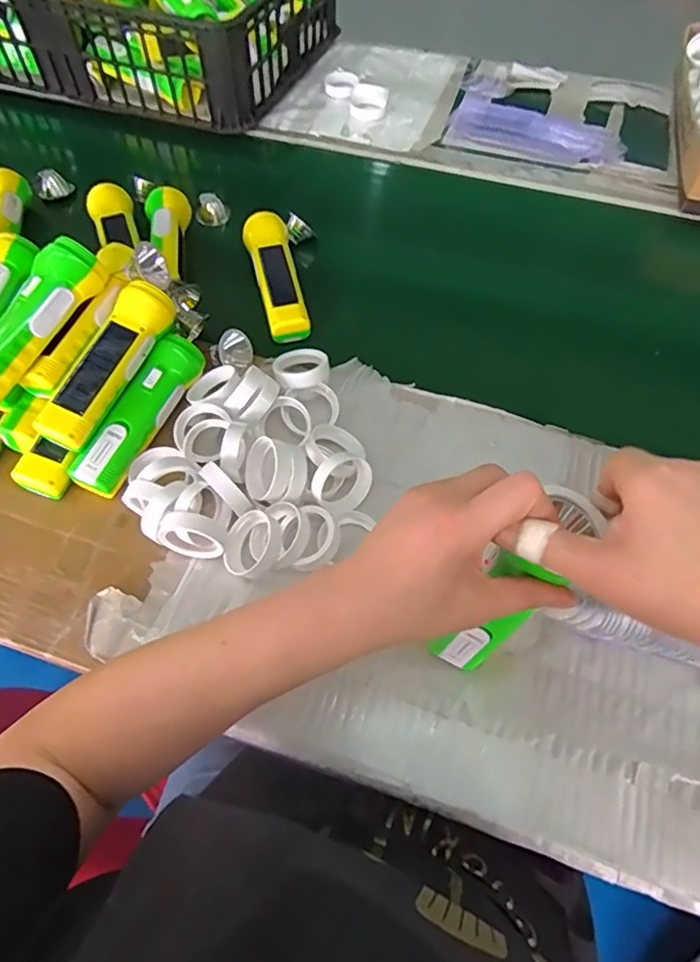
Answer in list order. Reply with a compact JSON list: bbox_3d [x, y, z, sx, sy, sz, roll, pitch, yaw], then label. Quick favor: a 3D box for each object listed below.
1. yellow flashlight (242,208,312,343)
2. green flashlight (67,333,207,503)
[{"bbox_3d":[-0.081,-0.227,0.633,0.047,0.034,0.157,-11,65,-7],"label":"yellow flashlight"},{"bbox_3d":[-0.192,-0.063,0.534,0.037,0.042,0.170,22,62,12],"label":"green flashlight"}]

